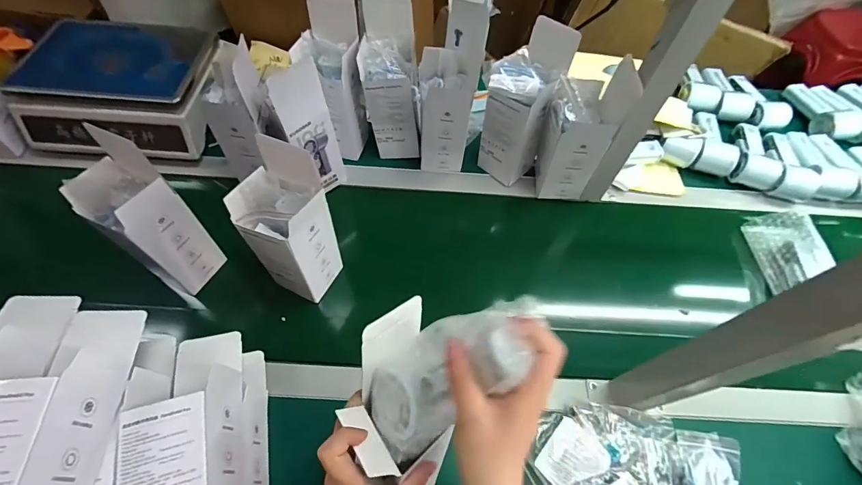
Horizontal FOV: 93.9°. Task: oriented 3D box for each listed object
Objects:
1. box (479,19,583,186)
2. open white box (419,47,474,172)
[{"bbox_3d":[0.140,-0.207,0.626,0.081,0.229,0.102,36,69,18],"label":"box"},{"bbox_3d":[0.022,-0.203,0.640,0.084,0.186,0.081,3,63,3],"label":"open white box"}]

